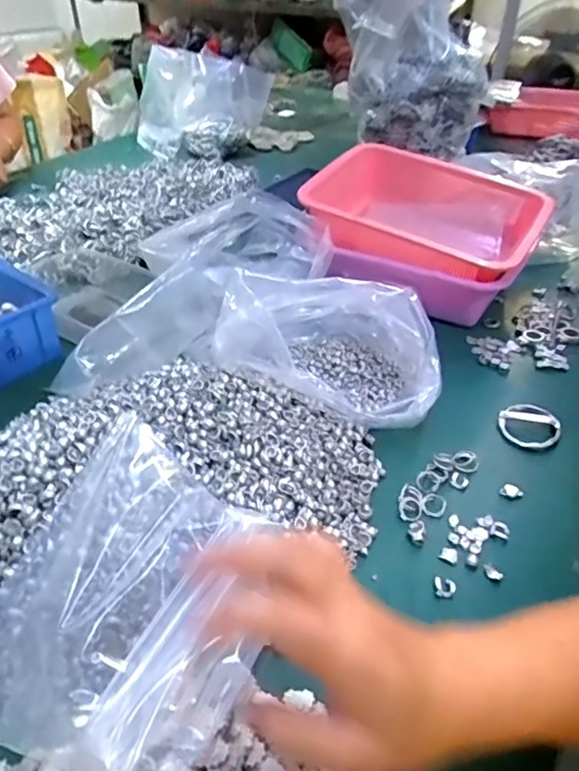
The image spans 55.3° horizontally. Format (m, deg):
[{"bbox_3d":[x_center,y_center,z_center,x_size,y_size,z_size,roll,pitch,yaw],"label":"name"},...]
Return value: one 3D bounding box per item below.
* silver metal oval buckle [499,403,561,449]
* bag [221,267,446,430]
[{"bbox_3d":[0.248,0.040,0.571,0.060,0.016,0.058,22,43,25],"label":"silver metal oval buckle"},{"bbox_3d":[0.051,-0.055,0.600,0.222,0.114,0.159,10,39,11],"label":"bag"}]

